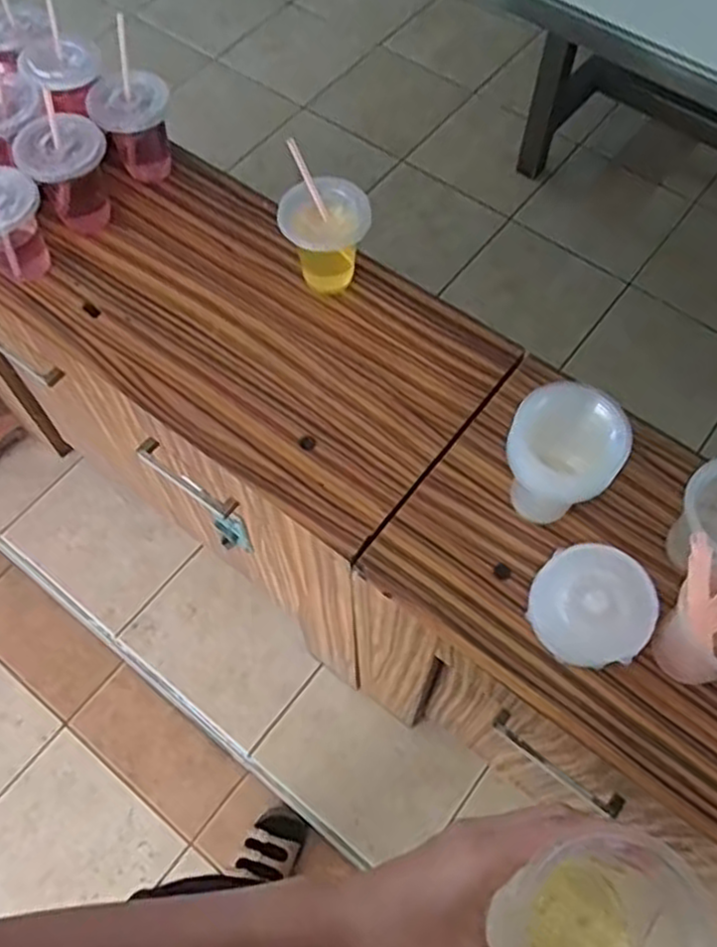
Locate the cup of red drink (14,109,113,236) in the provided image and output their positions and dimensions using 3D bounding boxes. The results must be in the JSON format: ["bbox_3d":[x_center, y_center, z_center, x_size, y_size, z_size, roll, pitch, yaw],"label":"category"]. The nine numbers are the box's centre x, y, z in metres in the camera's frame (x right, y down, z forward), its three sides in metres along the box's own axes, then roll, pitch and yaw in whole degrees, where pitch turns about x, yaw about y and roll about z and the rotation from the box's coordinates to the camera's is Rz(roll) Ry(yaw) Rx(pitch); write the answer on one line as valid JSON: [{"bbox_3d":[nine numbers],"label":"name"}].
[{"bbox_3d":[-0.307,-0.315,0.807,0.080,0.111,0.081,0,64,0],"label":"cup of red drink"}]

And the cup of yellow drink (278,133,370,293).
[{"bbox_3d":[-0.034,-0.250,0.765,0.087,0.124,0.083,0,64,0],"label":"cup of yellow drink"}]

